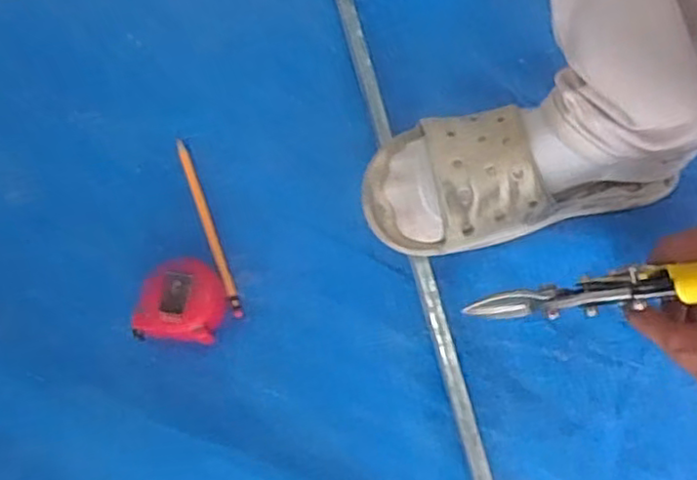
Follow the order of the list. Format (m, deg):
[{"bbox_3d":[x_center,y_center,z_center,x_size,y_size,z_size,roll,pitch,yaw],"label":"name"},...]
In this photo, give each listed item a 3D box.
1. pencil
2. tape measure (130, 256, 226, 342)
[{"bbox_3d":[-0.119,-0.016,0.549,0.009,0.012,0.171,-21,69,-5],"label":"pencil"},{"bbox_3d":[-0.131,0.048,0.515,0.069,0.040,0.063,3,68,4],"label":"tape measure"}]

